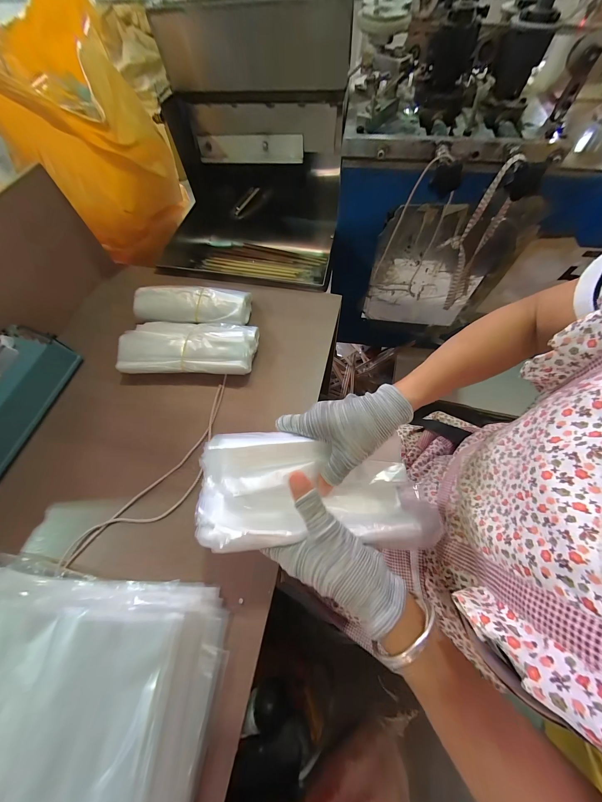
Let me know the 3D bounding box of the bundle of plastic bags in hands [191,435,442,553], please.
[{"bbox_3d":[0.023,0.092,0.274,0.239,0.037,0.108,8,64,-13],"label":"bundle of plastic bags in hands"}]

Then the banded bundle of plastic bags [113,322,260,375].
[{"bbox_3d":[-0.187,-0.091,0.449,0.222,0.047,0.102,1,64,2],"label":"banded bundle of plastic bags"}]

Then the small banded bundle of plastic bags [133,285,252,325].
[{"bbox_3d":[-0.198,-0.172,0.481,0.208,0.035,0.072,1,64,2],"label":"small banded bundle of plastic bags"}]

